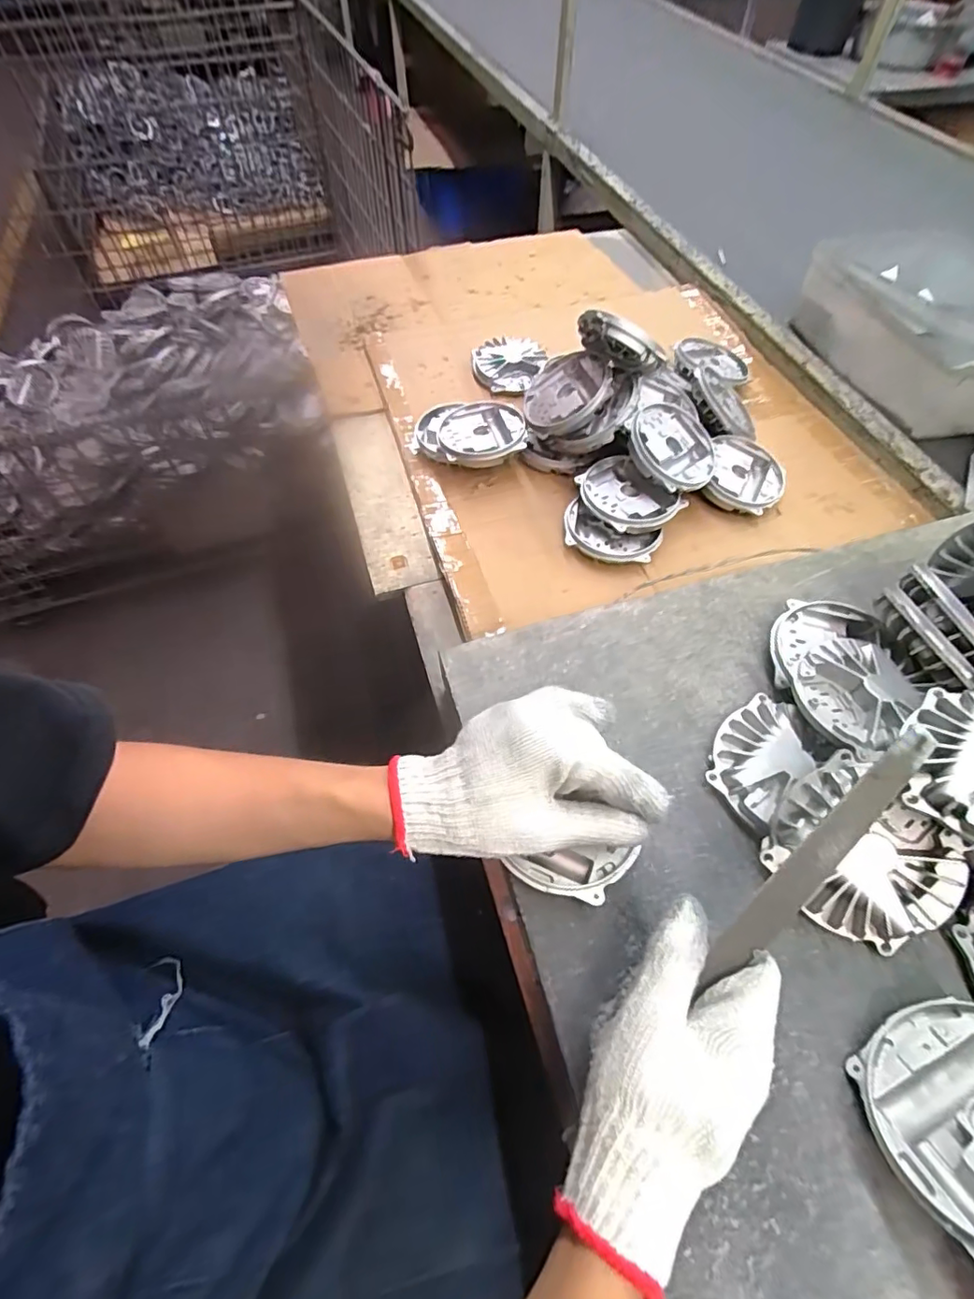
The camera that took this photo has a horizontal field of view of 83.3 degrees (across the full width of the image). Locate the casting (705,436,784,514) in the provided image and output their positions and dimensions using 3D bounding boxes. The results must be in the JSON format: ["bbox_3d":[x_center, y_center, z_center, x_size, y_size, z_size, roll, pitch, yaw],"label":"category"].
[{"bbox_3d":[0.312,-0.209,0.669,0.091,0.032,0.111,17,63,-3],"label":"casting"}]

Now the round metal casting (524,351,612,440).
[{"bbox_3d":[0.096,-0.303,0.652,0.107,0.033,0.113,-17,56,23],"label":"round metal casting"}]

